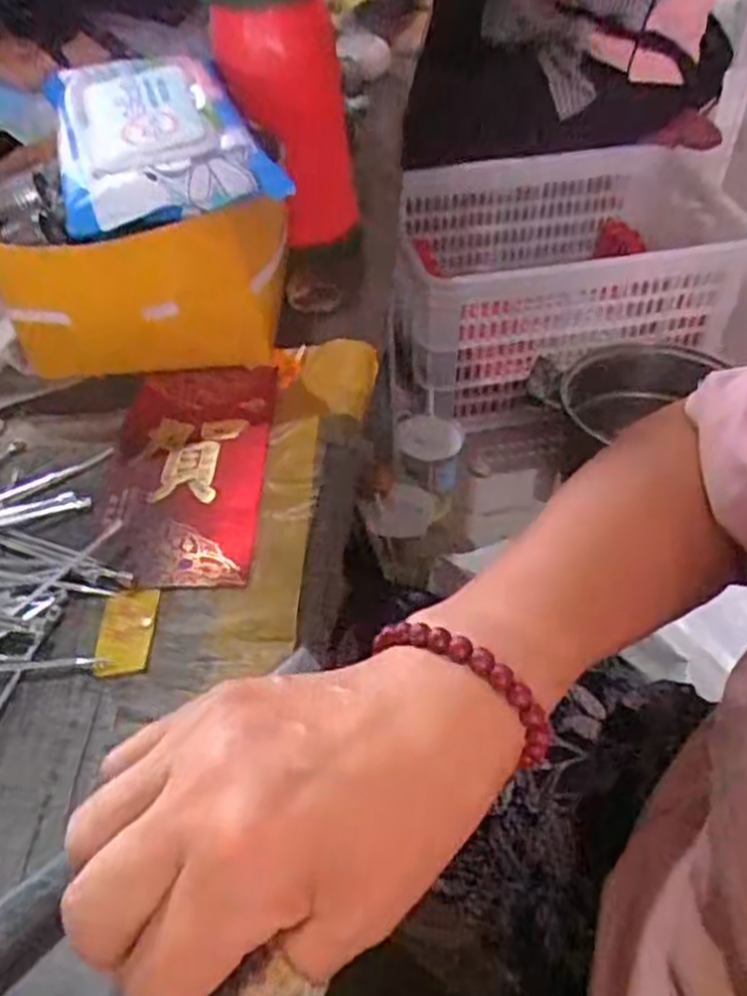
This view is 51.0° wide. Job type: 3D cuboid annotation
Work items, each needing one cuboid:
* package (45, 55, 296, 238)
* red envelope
[{"bbox_3d":[-0.115,-0.196,0.421,0.107,0.034,0.140,-13,48,-8],"label":"package"},{"bbox_3d":[-0.099,-0.020,0.419,0.081,0.007,0.159,-2,47,2],"label":"red envelope"}]

